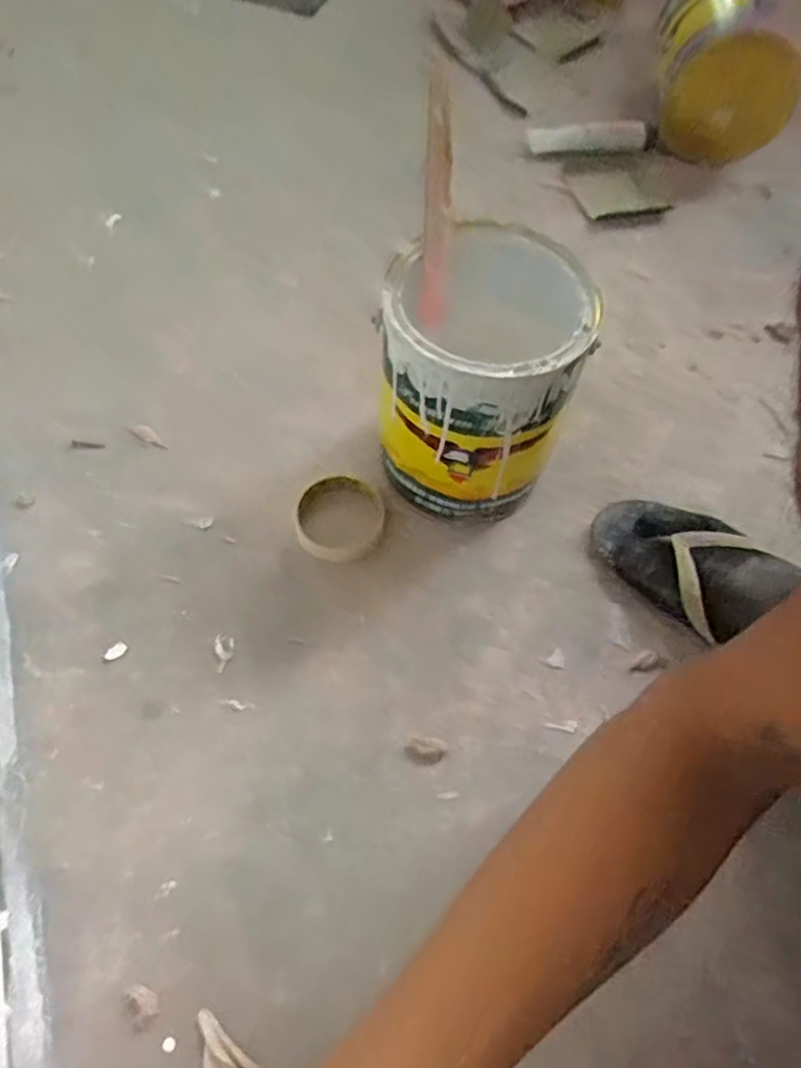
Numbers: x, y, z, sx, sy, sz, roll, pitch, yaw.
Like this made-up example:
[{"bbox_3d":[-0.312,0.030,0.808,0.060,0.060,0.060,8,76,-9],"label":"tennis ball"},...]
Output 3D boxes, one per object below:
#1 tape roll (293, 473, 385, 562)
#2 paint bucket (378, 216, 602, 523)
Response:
[{"bbox_3d":[-0.056,-0.017,0.625,0.082,0.015,0.083,2,60,-3],"label":"tape roll"},{"bbox_3d":[0.065,-0.131,0.593,0.160,0.203,0.175,23,61,10],"label":"paint bucket"}]

